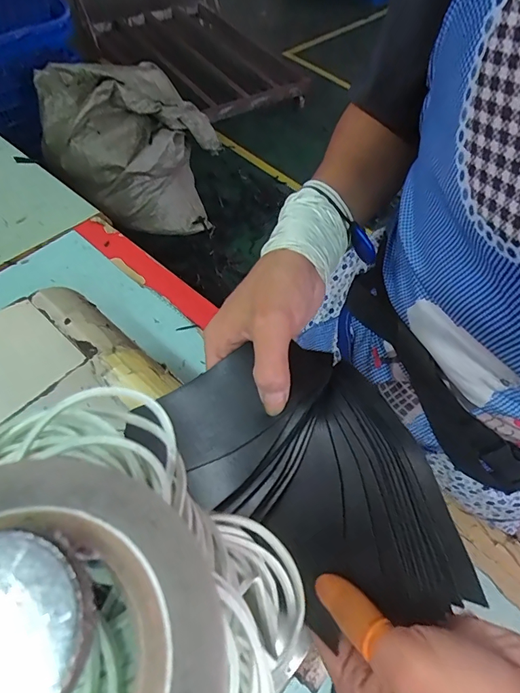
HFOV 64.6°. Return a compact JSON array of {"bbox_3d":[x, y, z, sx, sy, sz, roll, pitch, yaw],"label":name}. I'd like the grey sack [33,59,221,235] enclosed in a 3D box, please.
[{"bbox_3d":[-0.490,-0.800,1.625,0.579,0.440,0.575,-12,60,-12],"label":"grey sack"}]

